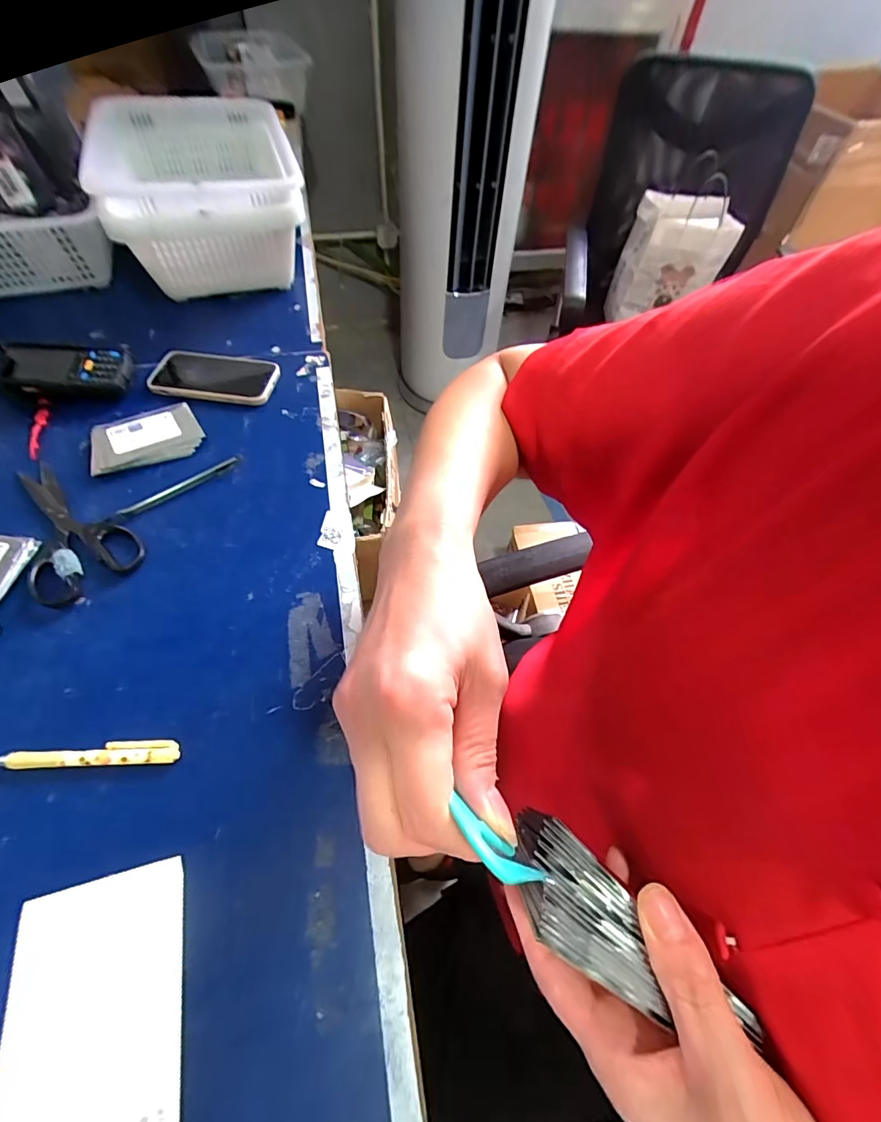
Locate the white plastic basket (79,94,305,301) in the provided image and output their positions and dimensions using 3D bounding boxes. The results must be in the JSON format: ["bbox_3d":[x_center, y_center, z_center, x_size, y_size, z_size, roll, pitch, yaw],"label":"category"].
[{"bbox_3d":[-0.371,-0.576,0.710,0.269,0.148,0.339,-15,59,-11],"label":"white plastic basket"}]

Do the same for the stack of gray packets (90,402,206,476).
[{"bbox_3d":[-0.338,-0.141,0.514,0.117,0.017,0.078,-28,63,-18],"label":"stack of gray packets"}]

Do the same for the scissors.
[{"bbox_3d":[-0.382,-0.038,0.447,0.189,0.016,0.089,39,64,20],"label":"scissors"}]

